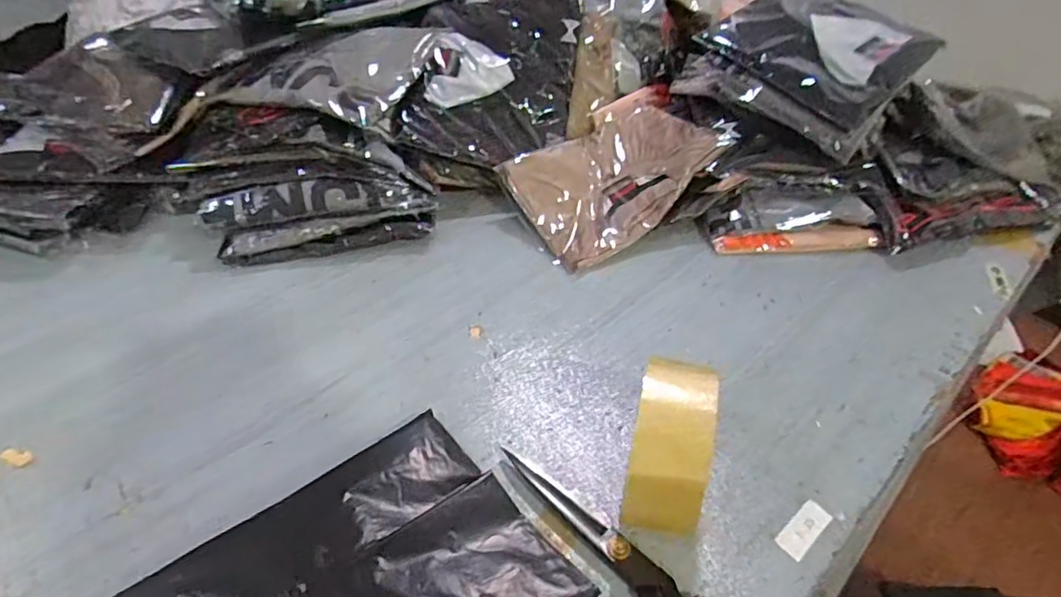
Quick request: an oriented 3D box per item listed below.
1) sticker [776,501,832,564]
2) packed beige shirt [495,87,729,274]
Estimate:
[{"bbox_3d":[0.203,0.171,0.436,0.049,0.004,0.020,-31,57,-29],"label":"sticker"},{"bbox_3d":[0.107,-0.161,0.735,0.268,0.084,0.191,-26,50,-25],"label":"packed beige shirt"}]

